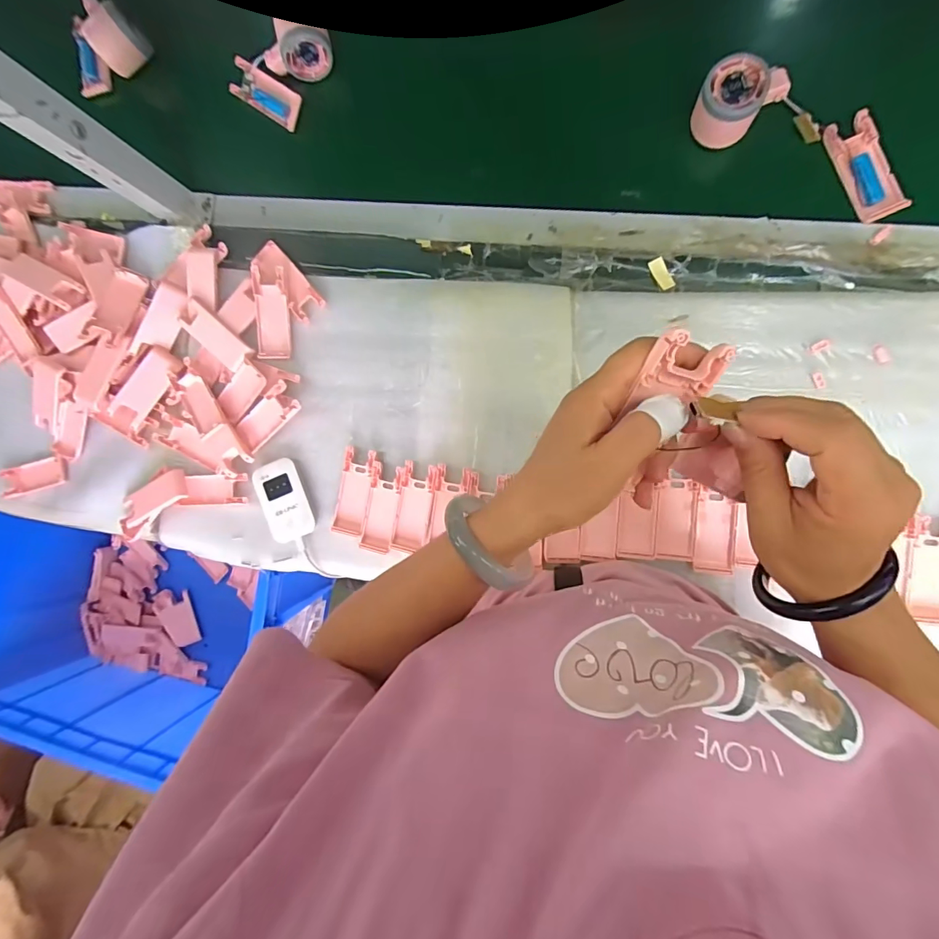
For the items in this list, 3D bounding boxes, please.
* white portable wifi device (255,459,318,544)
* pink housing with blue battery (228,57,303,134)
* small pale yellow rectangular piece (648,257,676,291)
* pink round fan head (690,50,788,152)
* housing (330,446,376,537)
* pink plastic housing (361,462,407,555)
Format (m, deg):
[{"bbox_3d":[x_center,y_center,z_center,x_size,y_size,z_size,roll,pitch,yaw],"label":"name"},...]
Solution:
[{"bbox_3d":[-0.225,0.038,0.562,0.058,0.012,0.096,-19,86,9],"label":"white portable wifi device"},{"bbox_3d":[-0.249,-0.457,0.565,0.092,0.020,0.040,31,119,1],"label":"pink housing with blue battery"},{"bbox_3d":[0.204,-0.208,0.491,0.016,0.004,0.035,-27,91,14],"label":"small pale yellow rectangular piece"},{"bbox_3d":[0.267,-0.370,0.460,0.076,0.054,0.054,-33,84,8],"label":"pink round fan head"},{"bbox_3d":[-0.138,0.027,0.548,0.038,0.007,0.102,11,92,10],"label":"housing"},{"bbox_3d":[-0.103,0.046,0.542,0.039,0.010,0.103,11,92,10],"label":"pink plastic housing"}]

